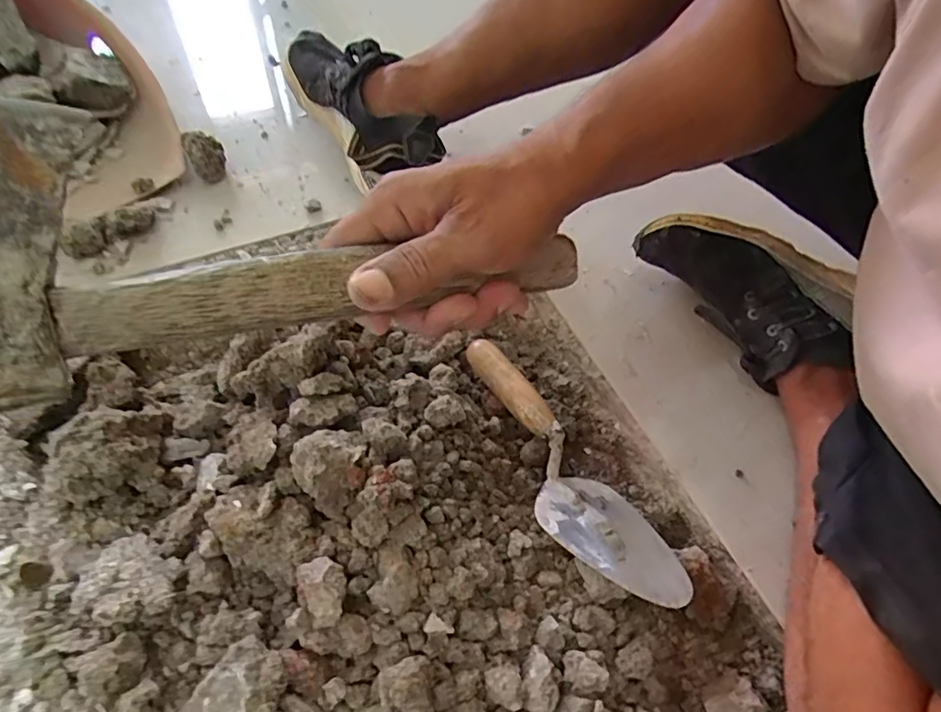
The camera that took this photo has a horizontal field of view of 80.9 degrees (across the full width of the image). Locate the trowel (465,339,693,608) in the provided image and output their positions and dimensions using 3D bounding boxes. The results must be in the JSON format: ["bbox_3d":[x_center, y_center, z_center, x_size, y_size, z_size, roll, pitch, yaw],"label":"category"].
[{"bbox_3d":[0.085,0.095,0.490,0.092,0.052,0.272,-19,60,-16],"label":"trowel"}]

